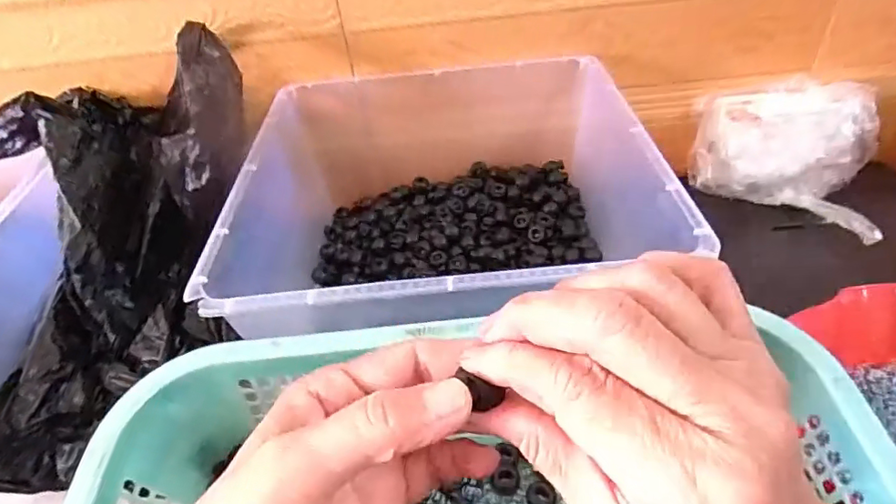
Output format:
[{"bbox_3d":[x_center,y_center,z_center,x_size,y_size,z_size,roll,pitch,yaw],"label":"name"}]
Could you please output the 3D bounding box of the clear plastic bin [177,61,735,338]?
[{"bbox_3d":[0.000,-0.038,0.445,0.294,0.129,0.305,-6,42,1],"label":"clear plastic bin"}]

